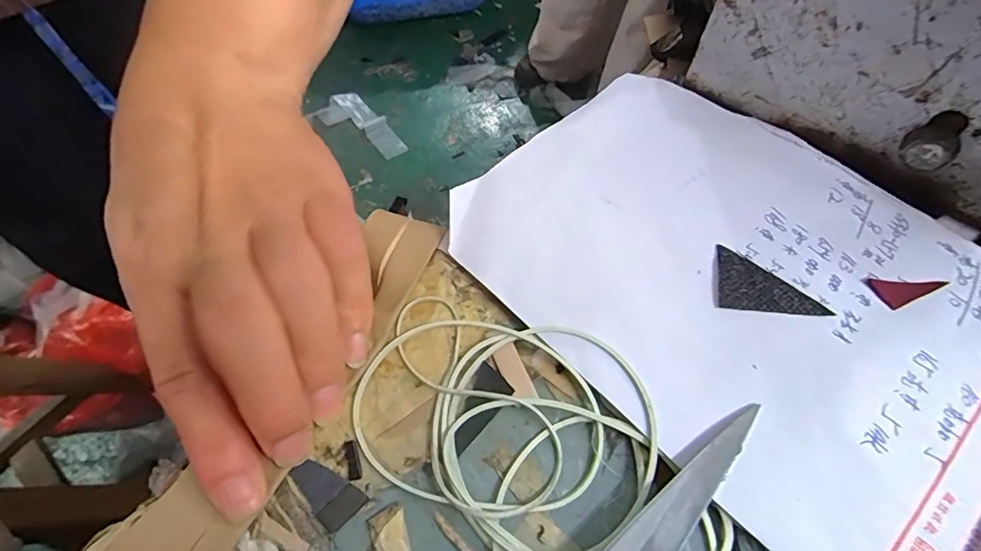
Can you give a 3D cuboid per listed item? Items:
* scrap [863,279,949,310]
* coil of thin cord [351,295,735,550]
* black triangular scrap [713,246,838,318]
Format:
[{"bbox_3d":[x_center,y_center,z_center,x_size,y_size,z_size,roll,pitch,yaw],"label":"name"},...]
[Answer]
[{"bbox_3d":[0.134,0.003,0.164,0.023,0.004,0.011,-18,62,-10],"label":"scrap"},{"bbox_3d":[0.014,0.050,0.151,0.120,0.010,0.072,39,67,19],"label":"coil of thin cord"},{"bbox_3d":[0.090,0.002,0.167,0.031,0.005,0.021,8,61,4],"label":"black triangular scrap"}]

